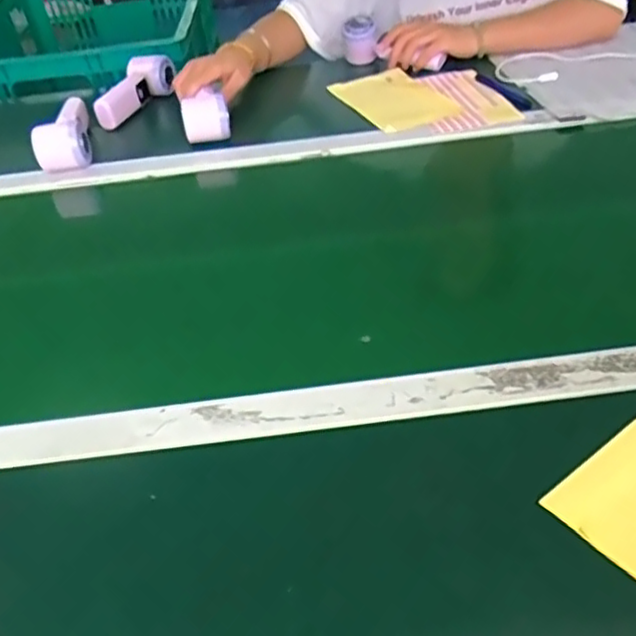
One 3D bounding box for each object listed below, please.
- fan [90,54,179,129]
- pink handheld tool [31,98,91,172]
[{"bbox_3d":[-0.268,-0.338,0.981,0.058,0.061,0.177,4,40,12],"label":"fan"},{"bbox_3d":[-0.329,-0.241,0.851,0.064,0.054,0.140,-13,39,-9],"label":"pink handheld tool"}]

